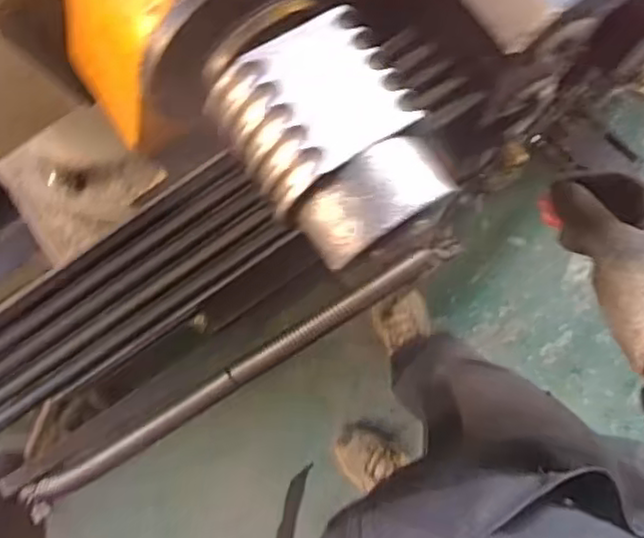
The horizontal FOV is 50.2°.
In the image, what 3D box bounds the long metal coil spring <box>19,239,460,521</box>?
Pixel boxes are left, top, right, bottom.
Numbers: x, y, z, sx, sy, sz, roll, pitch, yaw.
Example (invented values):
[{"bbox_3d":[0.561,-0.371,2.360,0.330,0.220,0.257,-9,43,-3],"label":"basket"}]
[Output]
[{"bbox_3d":[-0.052,0.062,0.404,0.291,0.011,0.016,-32,84,6],"label":"long metal coil spring"}]

